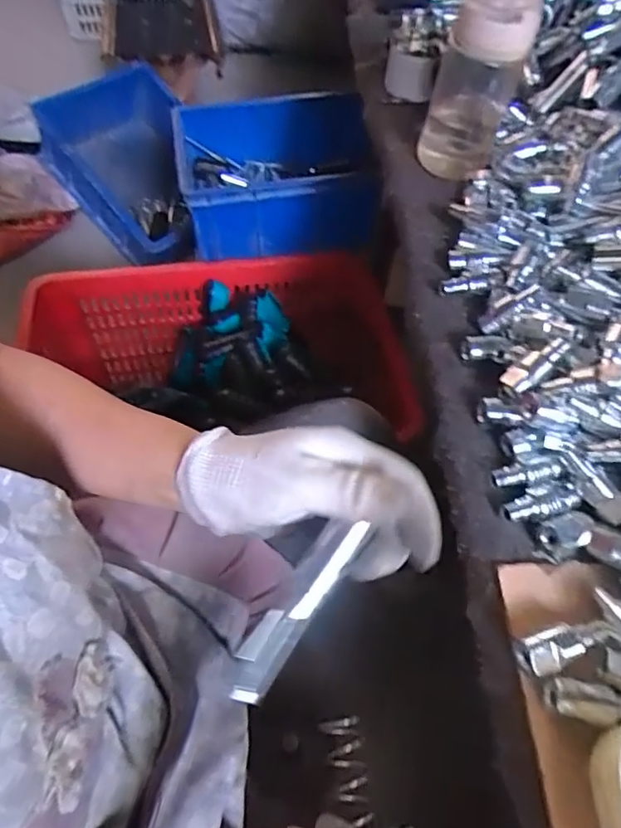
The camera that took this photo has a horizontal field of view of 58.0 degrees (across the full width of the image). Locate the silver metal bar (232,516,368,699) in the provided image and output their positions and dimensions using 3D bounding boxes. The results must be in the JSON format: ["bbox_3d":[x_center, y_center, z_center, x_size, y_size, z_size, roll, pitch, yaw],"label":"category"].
[{"bbox_3d":[-0.009,0.101,0.294,0.022,0.009,0.102,33,85,16],"label":"silver metal bar"}]

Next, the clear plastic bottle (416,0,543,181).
[{"bbox_3d":[0.152,-0.306,0.519,0.070,0.157,0.088,16,58,6],"label":"clear plastic bottle"}]

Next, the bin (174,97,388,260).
[{"bbox_3d":[-0.066,-0.409,0.949,0.316,0.145,0.327,0,58,-4],"label":"bin"}]

